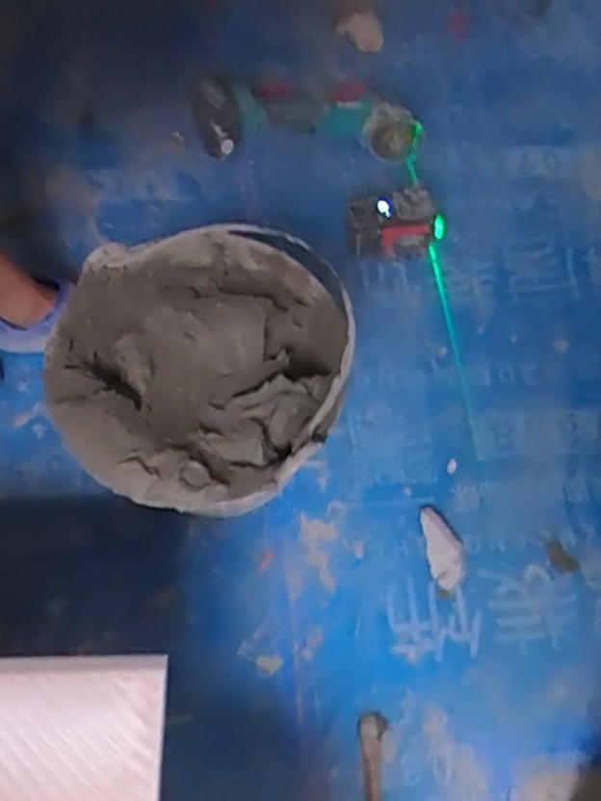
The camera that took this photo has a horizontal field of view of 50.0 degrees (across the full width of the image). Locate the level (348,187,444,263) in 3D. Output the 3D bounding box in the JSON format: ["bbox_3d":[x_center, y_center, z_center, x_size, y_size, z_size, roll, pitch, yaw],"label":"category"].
[{"bbox_3d":[0.142,-0.267,0.960,0.147,0.098,0.074,-2,67,-1],"label":"level"}]

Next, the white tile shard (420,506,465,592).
[{"bbox_3d":[0.186,0.190,0.838,0.047,0.023,0.106,-10,68,-6],"label":"white tile shard"}]

